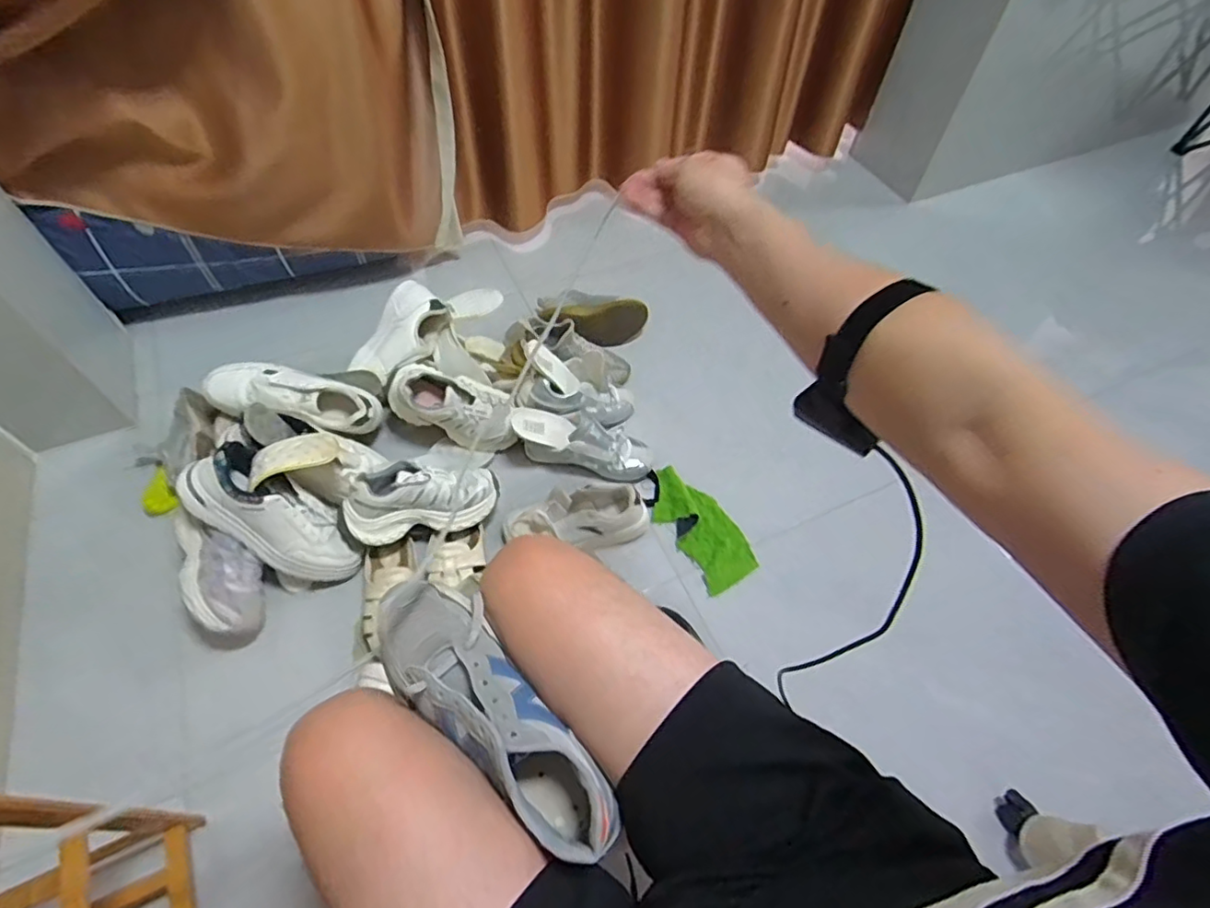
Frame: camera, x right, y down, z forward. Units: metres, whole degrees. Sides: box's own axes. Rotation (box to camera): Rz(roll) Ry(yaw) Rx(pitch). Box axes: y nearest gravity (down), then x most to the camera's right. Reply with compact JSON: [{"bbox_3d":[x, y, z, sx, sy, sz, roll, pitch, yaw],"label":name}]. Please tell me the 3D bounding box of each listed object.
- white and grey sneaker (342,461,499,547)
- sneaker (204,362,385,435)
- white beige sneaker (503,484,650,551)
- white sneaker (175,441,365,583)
[{"bbox_3d":[-0.314,0.073,1.027,0.247,0.093,0.106,-12,57,-11],"label":"white and grey sneaker"},{"bbox_3d":[-0.563,-0.095,1.084,0.294,0.087,0.123,12,53,-17],"label":"sneaker"},{"bbox_3d":[-0.048,0.119,1.069,0.257,0.089,0.091,-13,57,-12],"label":"white beige sneaker"},{"bbox_3d":[-0.526,0.104,0.971,0.295,0.093,0.120,43,54,-23],"label":"white sneaker"}]

